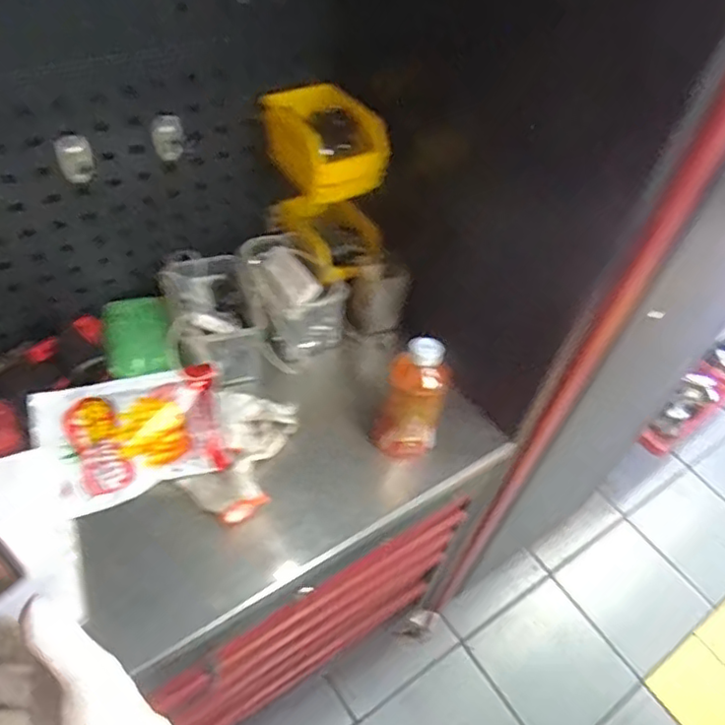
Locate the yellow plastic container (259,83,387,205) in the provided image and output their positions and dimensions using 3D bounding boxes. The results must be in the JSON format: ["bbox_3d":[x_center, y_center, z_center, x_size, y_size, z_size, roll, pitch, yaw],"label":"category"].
[{"bbox_3d":[-0.049,-0.292,0.822,0.118,0.095,0.138,-21,55,-23],"label":"yellow plastic container"}]

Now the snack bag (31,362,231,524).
[{"bbox_3d":[-0.285,0.092,0.768,0.215,0.022,0.151,-13,71,-10],"label":"snack bag"}]

